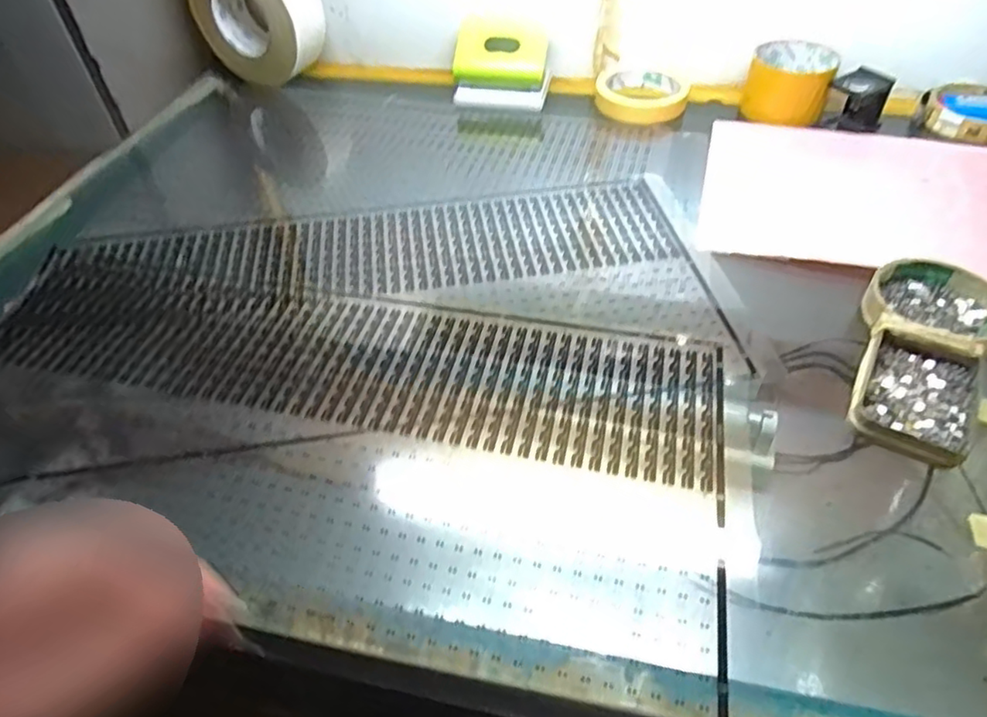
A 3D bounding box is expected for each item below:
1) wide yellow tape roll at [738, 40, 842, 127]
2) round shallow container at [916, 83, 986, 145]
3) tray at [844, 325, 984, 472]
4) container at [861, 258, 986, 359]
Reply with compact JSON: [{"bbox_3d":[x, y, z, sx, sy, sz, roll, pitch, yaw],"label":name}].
[{"bbox_3d":[0.299,-0.280,0.622,0.078,0.049,0.078,20,52,20],"label":"wide yellow tape roll"},{"bbox_3d":[0.472,-0.244,0.609,0.087,0.020,0.082,31,56,27],"label":"round shallow container"},{"bbox_3d":[0.259,0.020,0.375,0.064,0.014,0.094,24,53,22],"label":"tray"},{"bbox_3d":[0.303,-0.036,0.424,0.081,0.019,0.079,-1,48,2],"label":"container"}]

